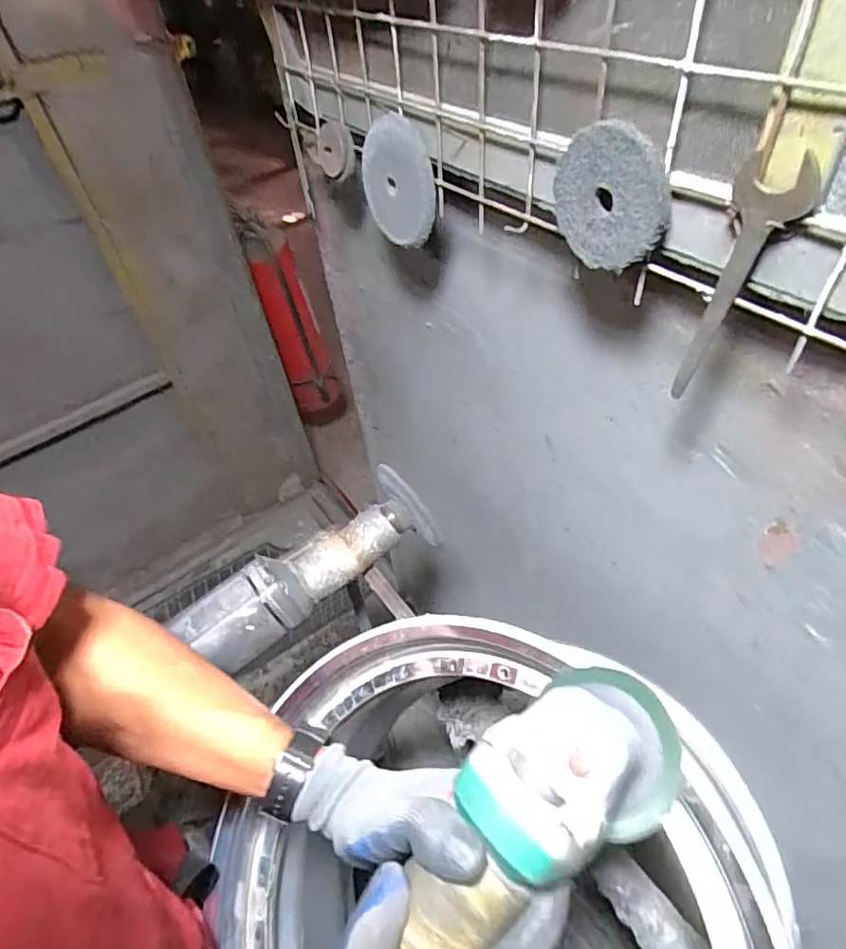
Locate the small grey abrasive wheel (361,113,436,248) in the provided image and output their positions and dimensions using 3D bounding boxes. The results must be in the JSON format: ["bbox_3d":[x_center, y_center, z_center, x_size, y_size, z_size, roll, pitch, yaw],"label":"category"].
[{"bbox_3d":[-0.024,-0.281,0.556,0.015,0.097,0.120,-25,80,-27],"label":"small grey abrasive wheel"}]

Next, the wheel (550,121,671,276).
[{"bbox_3d":[0.122,-0.181,0.376,0.012,0.084,0.091,-33,52,-21],"label":"wheel"}]

